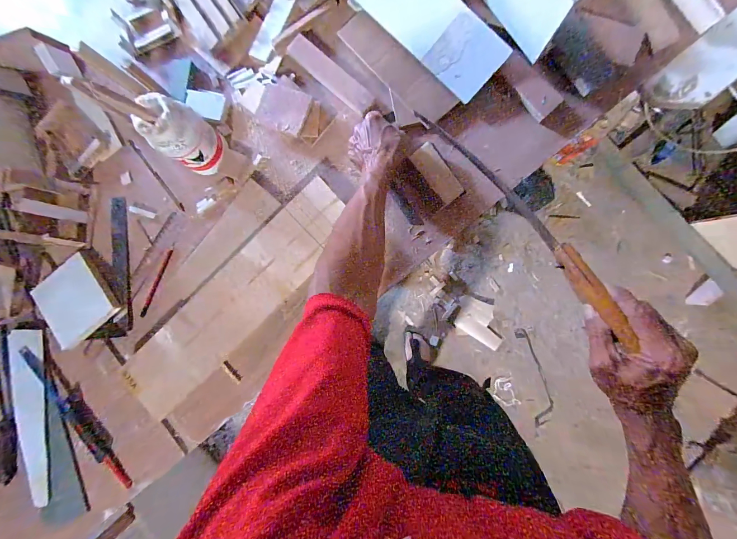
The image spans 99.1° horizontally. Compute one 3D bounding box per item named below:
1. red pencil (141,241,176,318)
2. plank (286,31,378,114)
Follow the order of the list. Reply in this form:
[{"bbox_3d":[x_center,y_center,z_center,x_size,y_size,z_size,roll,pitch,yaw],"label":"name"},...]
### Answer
[{"bbox_3d":[-0.373,0.019,0.557,0.011,0.006,0.141,26,91,5],"label":"red pencil"},{"bbox_3d":[-0.060,-0.326,0.528,0.170,0.020,0.039,41,92,5],"label":"plank"}]

